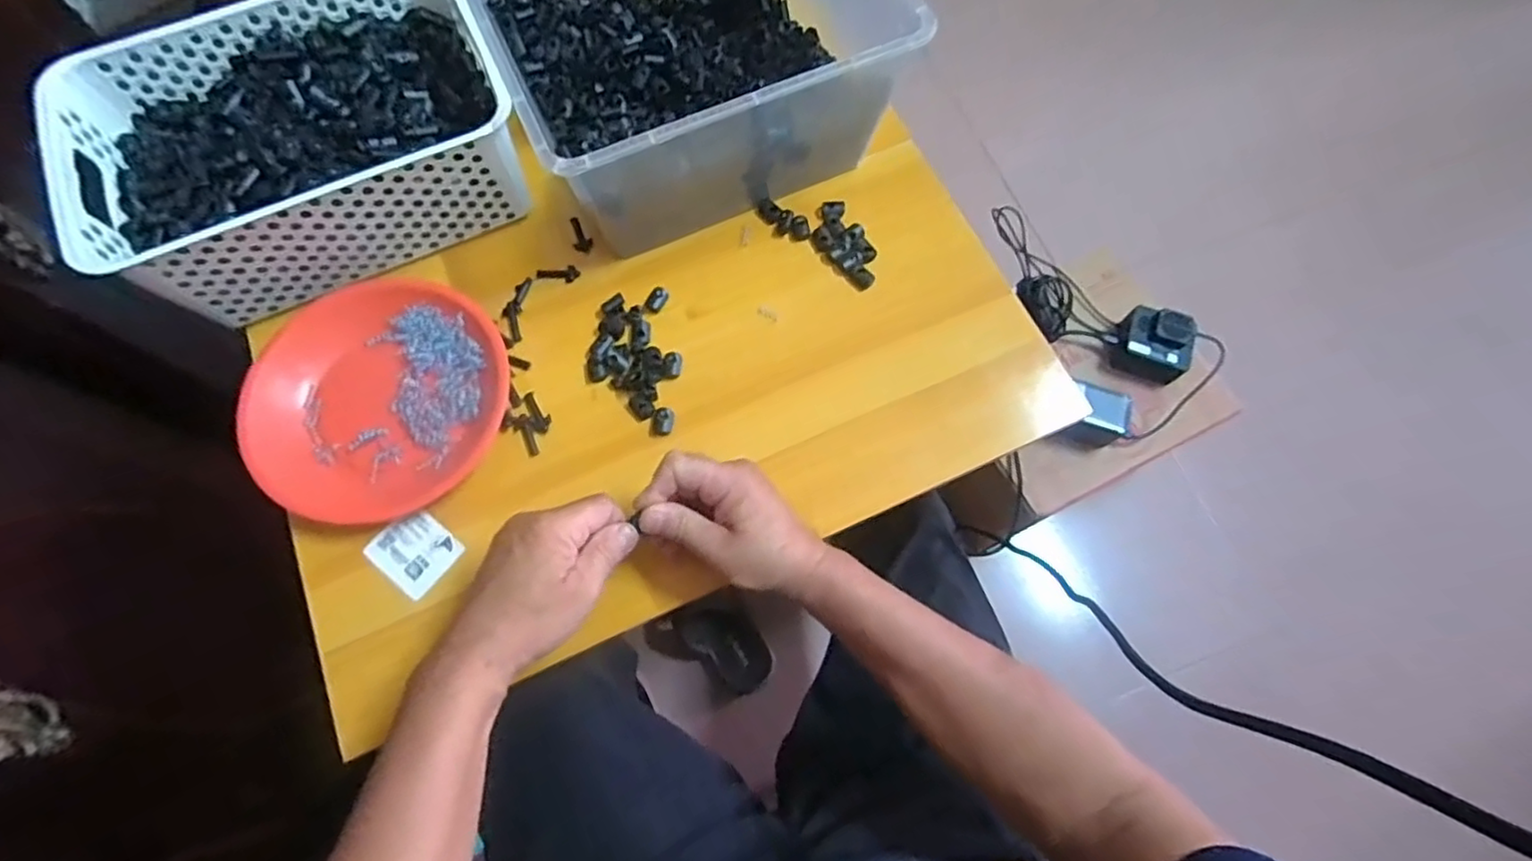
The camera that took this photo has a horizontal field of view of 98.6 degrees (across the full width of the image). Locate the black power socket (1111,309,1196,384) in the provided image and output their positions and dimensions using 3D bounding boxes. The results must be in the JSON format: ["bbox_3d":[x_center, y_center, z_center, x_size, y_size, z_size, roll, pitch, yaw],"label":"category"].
[{"bbox_3d":[0.480,-0.110,0.810,0.083,0.046,0.075,22,71,7],"label":"black power socket"}]

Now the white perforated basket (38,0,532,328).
[{"bbox_3d":[-0.365,-0.228,0.526,0.288,0.098,0.202,-24,72,-9],"label":"white perforated basket"}]

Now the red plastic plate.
[{"bbox_3d":[-0.299,-0.028,0.503,0.185,0.025,0.187,0,70,-1],"label":"red plastic plate"}]

